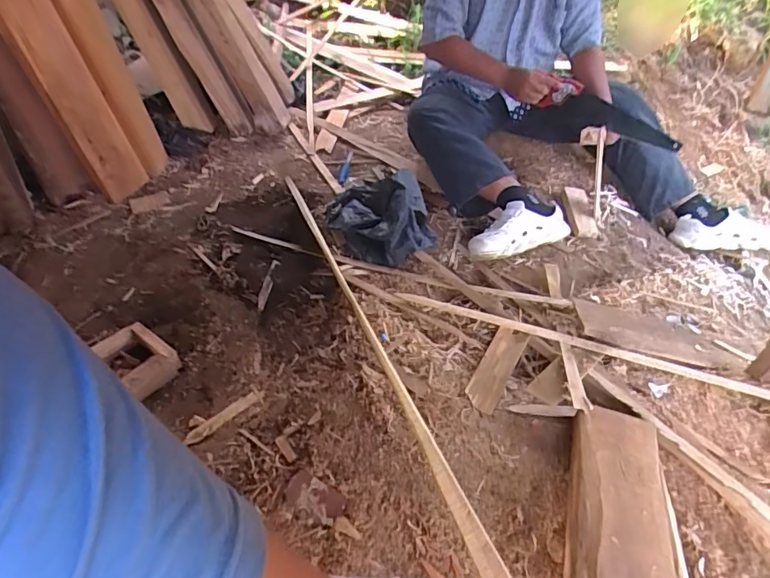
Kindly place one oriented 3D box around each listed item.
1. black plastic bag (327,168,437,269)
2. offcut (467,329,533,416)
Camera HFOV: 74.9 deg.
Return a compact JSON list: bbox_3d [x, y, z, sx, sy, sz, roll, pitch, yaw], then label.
[{"bbox_3d":[-0.017,-0.190,1.179,0.196,0.134,0.295,-15,42,-22],"label":"black plastic bag"},{"bbox_3d":[0.202,0.144,0.916,0.057,0.010,0.180,21,52,24],"label":"offcut"}]

